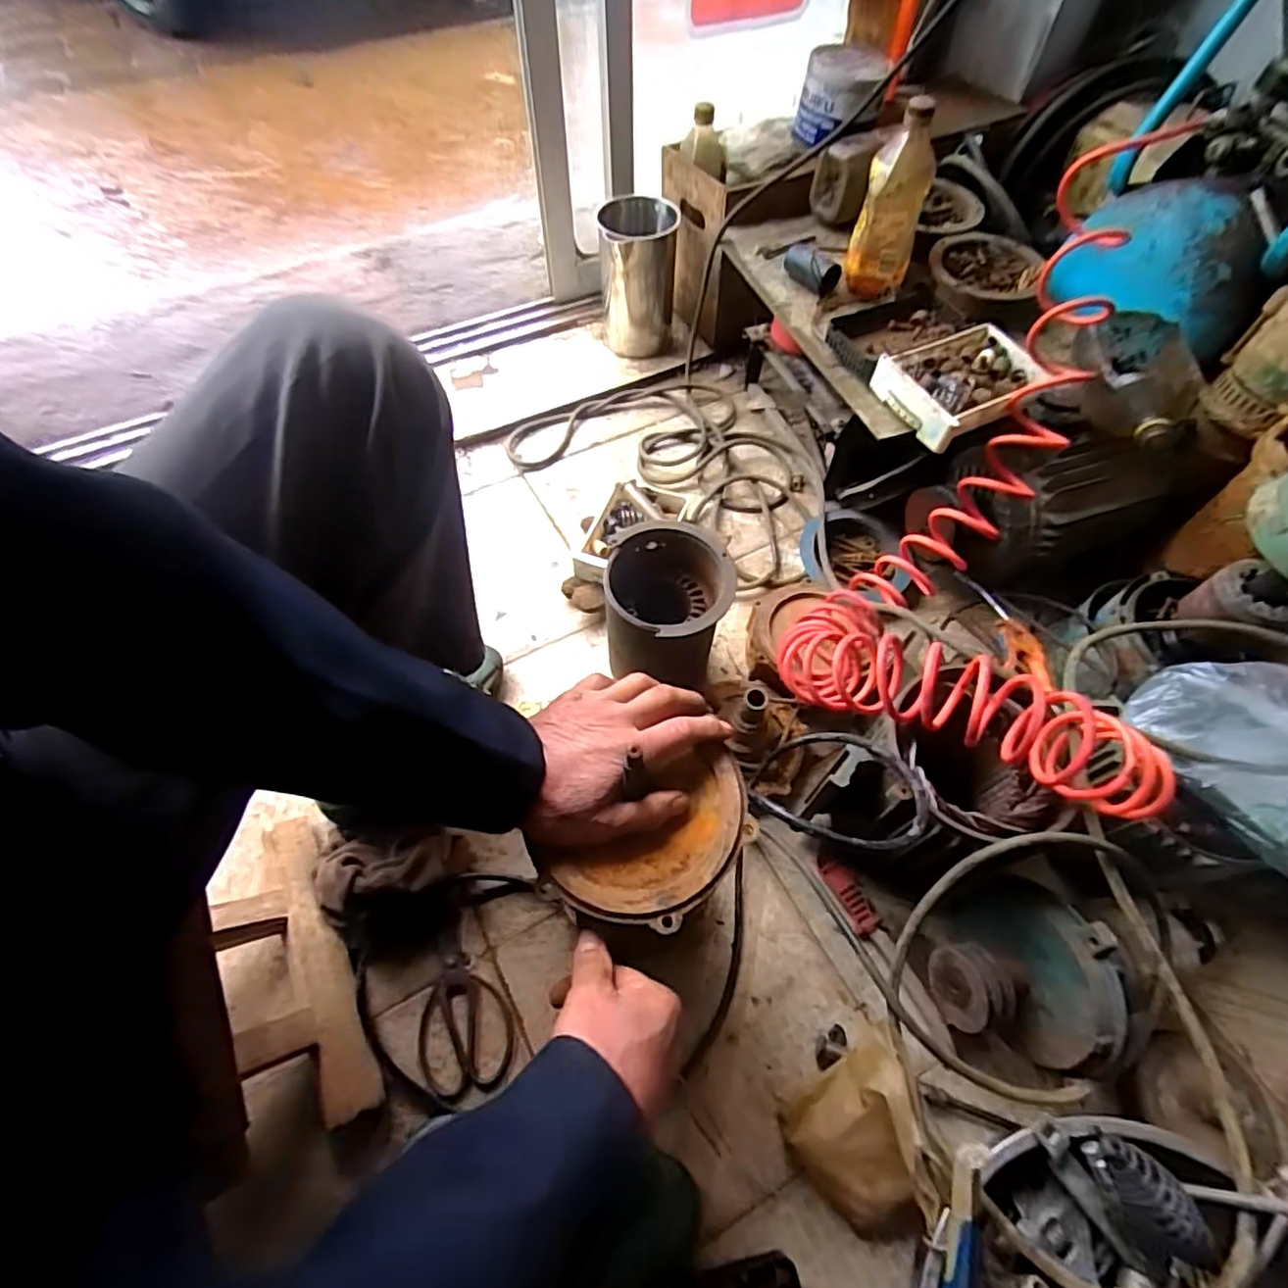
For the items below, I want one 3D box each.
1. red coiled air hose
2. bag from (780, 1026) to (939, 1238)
[{"bbox_3d":[0.436,-0.163,0.742,0.311,0.296,0.697,26,63,15],"label":"red coiled air hose"},{"bbox_3d":[0.178,0.420,0.532,0.093,0.147,0.157,-12,60,-7],"label":"bag"}]

